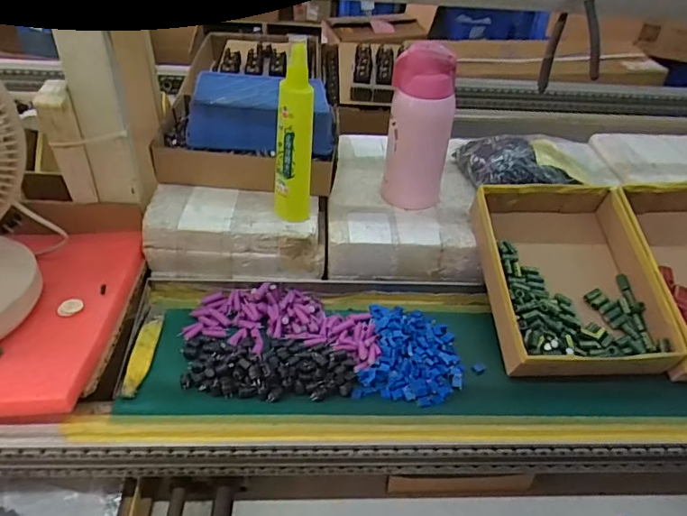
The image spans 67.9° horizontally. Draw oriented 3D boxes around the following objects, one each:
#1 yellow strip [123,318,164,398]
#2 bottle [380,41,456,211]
[{"bbox_3d":[-0.211,0.102,0.538,0.021,0.005,0.105,1,37,-6],"label":"yellow strip"},{"bbox_3d":[0.095,-0.157,0.647,0.070,0.201,0.060,32,44,31],"label":"bottle"}]

